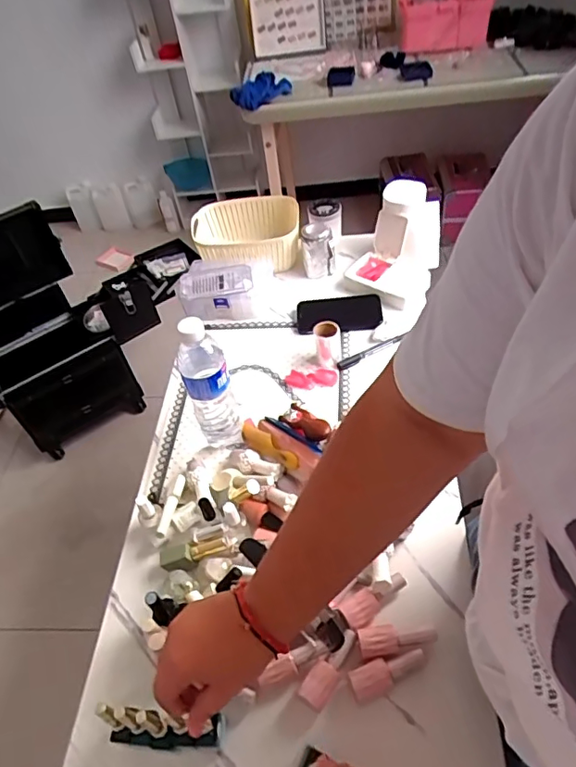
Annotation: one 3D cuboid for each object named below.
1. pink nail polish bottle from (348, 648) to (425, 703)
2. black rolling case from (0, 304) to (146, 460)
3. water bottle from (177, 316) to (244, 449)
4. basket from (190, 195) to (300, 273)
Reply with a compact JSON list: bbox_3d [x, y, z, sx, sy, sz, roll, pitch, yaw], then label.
[{"bbox_3d":[0.106,0.305,0.564,0.080,0.020,0.029,-17,49,-7],"label":"pink nail polish bottle"},{"bbox_3d":[-0.721,-0.023,1.749,0.369,0.349,0.233,-29,51,-17],"label":"black rolling case"},{"bbox_3d":[-0.112,-0.003,0.746,0.064,0.224,0.073,-19,49,-8],"label":"water bottle"},{"bbox_3d":[-0.073,-0.301,1.087,0.218,0.099,0.179,-16,49,-6],"label":"basket"}]

